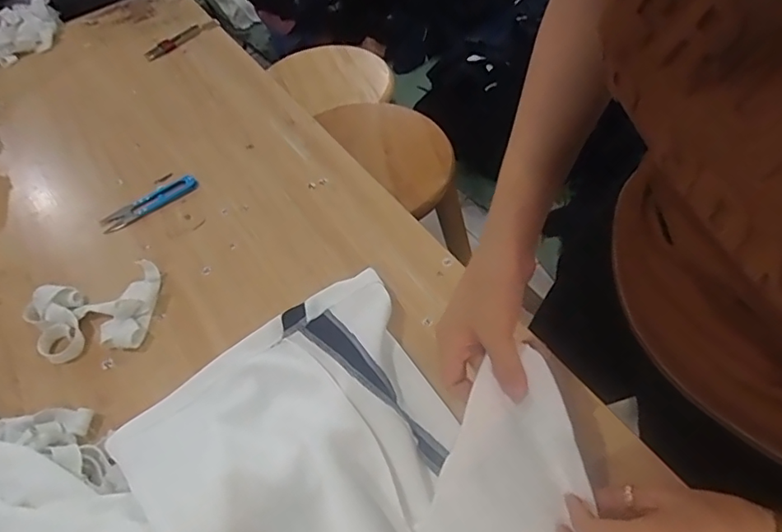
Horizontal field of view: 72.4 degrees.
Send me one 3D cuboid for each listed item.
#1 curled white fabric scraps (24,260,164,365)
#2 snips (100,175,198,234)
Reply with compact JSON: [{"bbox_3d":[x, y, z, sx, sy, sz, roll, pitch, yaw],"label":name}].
[{"bbox_3d":[-0.305,0.046,0.548,0.125,0.027,0.093,-12,53,-5],"label":"curled white fabric scraps"},{"bbox_3d":[-0.294,-0.077,0.652,0.118,0.011,0.029,-32,57,-18],"label":"snips"}]

